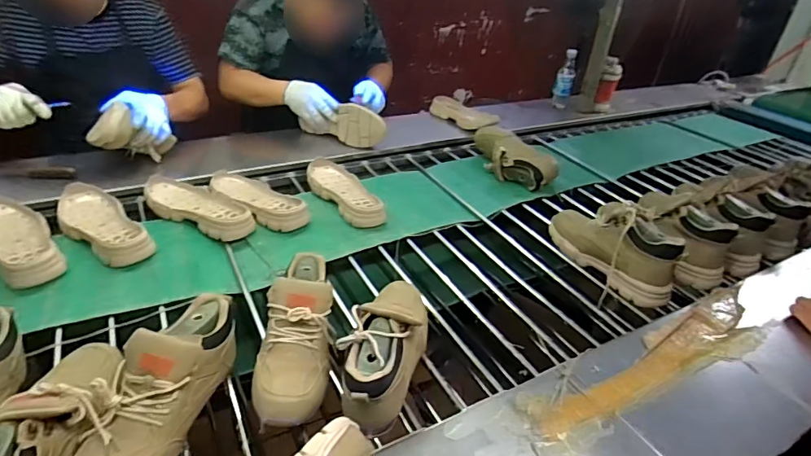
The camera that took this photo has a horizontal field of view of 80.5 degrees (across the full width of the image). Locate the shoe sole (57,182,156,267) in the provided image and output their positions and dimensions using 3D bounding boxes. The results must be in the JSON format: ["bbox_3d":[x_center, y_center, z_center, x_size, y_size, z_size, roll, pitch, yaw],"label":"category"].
[{"bbox_3d":[-0.608,-0.010,0.951,0.281,0.049,0.113,32,41,33],"label":"shoe sole"}]

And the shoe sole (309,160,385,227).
[{"bbox_3d":[-0.152,-0.087,1.137,0.128,0.040,0.280,-13,38,-26],"label":"shoe sole"}]

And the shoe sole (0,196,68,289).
[{"bbox_3d":[-0.718,0.022,0.884,0.110,0.054,0.283,-25,45,-38],"label":"shoe sole"}]

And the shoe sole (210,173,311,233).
[{"bbox_3d":[-0.334,-0.065,1.082,0.290,0.043,0.102,27,39,28],"label":"shoe sole"}]

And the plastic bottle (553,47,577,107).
[{"bbox_3d":[0.587,-0.548,1.755,0.066,0.207,0.060,16,35,15],"label":"plastic bottle"}]

